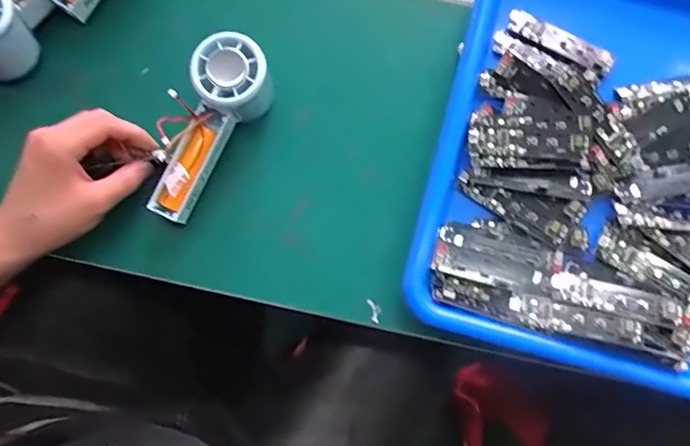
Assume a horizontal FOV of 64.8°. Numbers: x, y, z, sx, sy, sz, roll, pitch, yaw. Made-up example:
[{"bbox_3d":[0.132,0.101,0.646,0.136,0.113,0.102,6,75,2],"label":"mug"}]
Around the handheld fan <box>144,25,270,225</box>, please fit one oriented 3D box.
[{"bbox_3d":[-0.107,-0.074,0.438,0.051,0.058,0.149,28,97,6],"label":"handheld fan"}]

